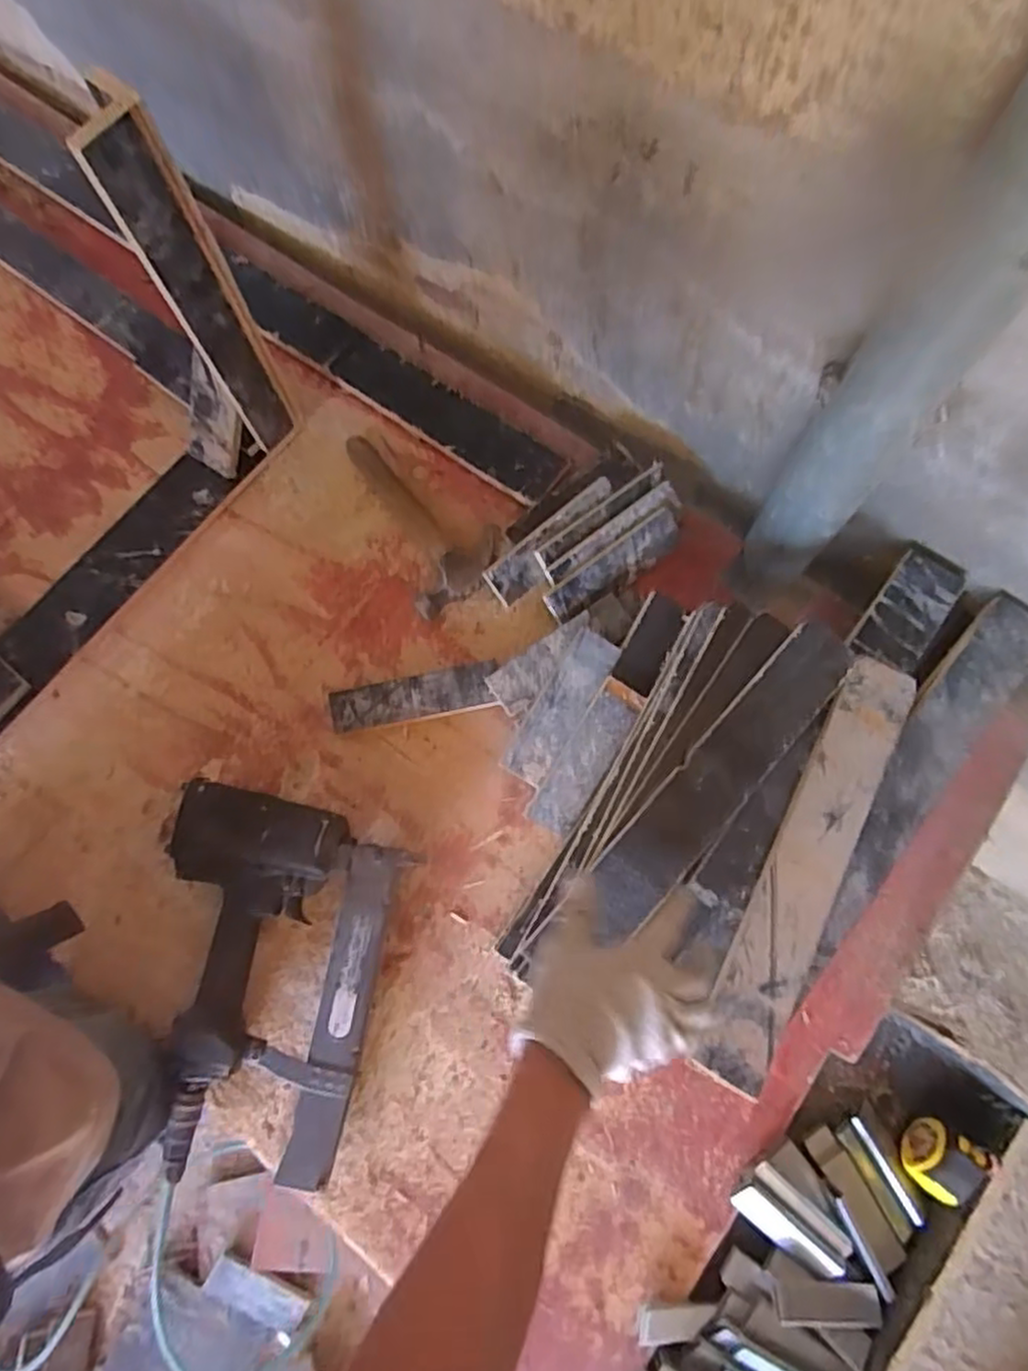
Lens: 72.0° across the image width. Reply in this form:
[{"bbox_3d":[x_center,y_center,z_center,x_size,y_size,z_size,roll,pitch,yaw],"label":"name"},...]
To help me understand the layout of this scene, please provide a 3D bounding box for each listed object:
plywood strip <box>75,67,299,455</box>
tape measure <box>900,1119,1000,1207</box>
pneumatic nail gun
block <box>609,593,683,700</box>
[{"bbox_3d":[-0.272,-0.337,0.651,0.025,0.382,0.071,25,79,4],"label":"plywood strip"},{"bbox_3d":[0.376,0.418,0.620,0.049,0.046,0.061,32,76,11],"label":"tape measure"},{"bbox_3d":[-0.233,0.266,0.651,0.210,0.080,0.310,12,73,5],"label":"pneumatic nail gun"},{"bbox_3d":[0.140,-0.042,0.731,0.043,0.012,0.102,27,75,9],"label":"block"}]

